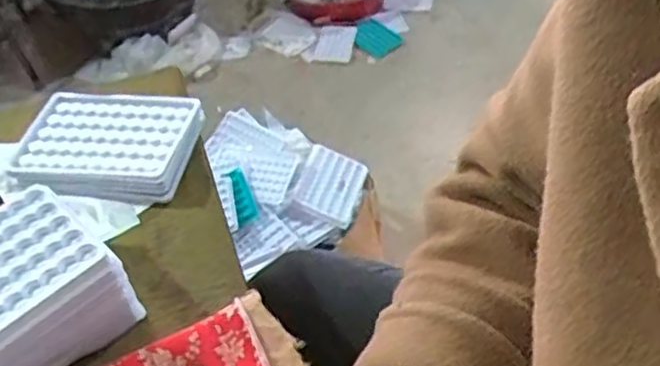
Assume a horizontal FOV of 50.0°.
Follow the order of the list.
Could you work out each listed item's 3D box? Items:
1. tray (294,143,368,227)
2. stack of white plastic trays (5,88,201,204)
[{"bbox_3d":[0.001,0.000,1.050,0.091,0.014,0.117,24,55,-3],"label":"tray"},{"bbox_3d":[-0.171,-0.033,0.553,0.133,0.021,0.101,-1,47,5],"label":"stack of white plastic trays"}]

